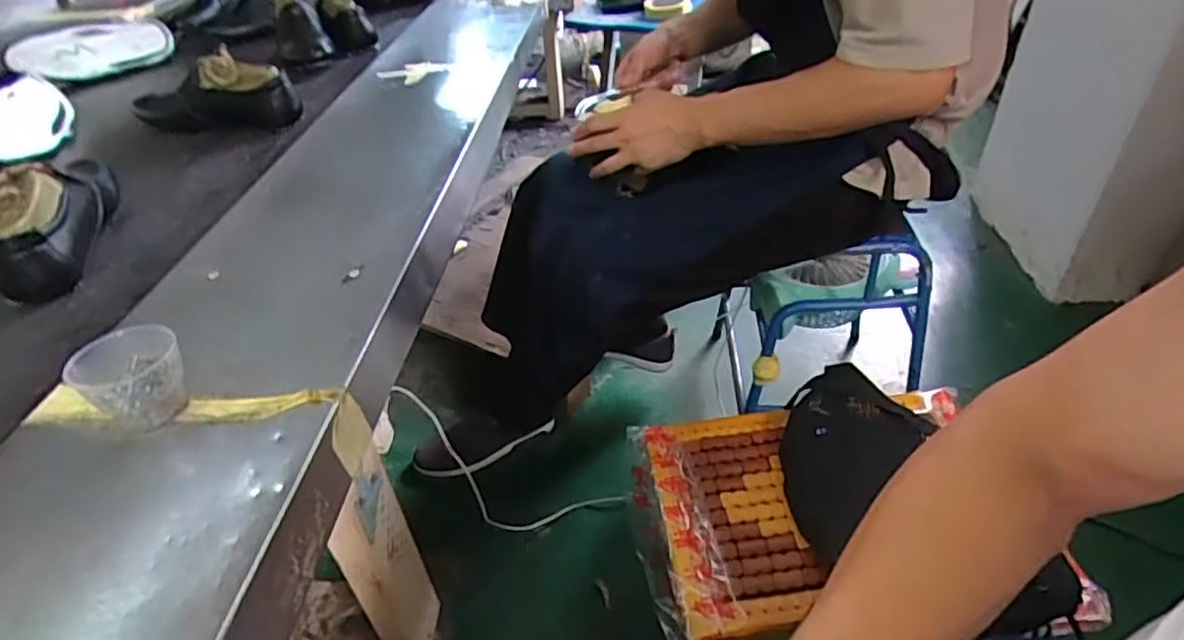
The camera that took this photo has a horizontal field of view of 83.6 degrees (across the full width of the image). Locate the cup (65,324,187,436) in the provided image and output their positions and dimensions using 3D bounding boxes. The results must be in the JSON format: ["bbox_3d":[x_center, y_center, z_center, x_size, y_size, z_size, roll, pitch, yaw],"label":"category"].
[{"bbox_3d":[-0.318,0.037,0.460,0.061,0.052,0.064,13,44,21],"label":"cup"}]

